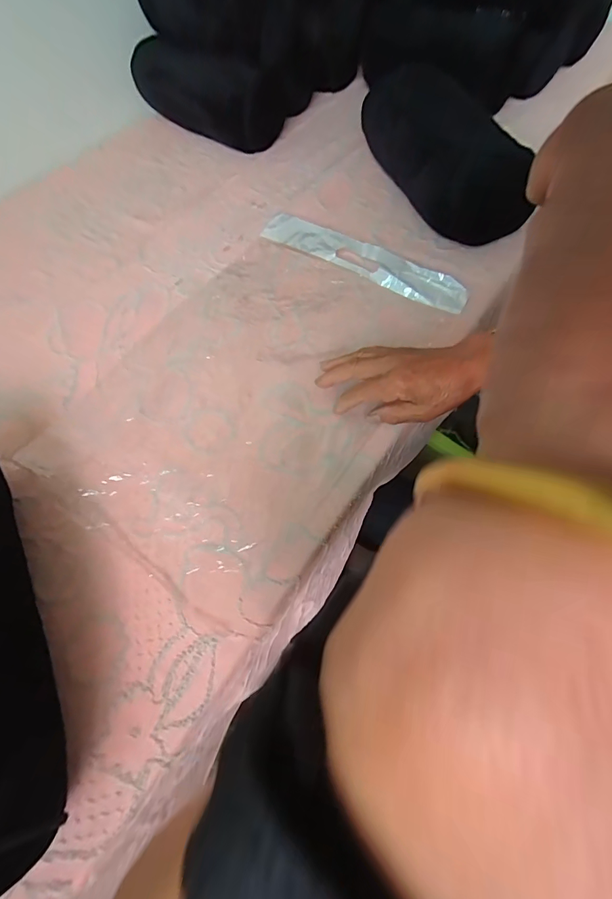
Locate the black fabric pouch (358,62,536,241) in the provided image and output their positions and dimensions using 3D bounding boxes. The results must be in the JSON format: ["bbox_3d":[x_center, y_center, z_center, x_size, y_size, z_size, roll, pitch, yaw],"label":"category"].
[{"bbox_3d":[0.181,-0.416,0.541,0.118,0.103,0.305,-27,74,-11],"label":"black fabric pouch"}]

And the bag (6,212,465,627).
[{"bbox_3d":[-0.048,-0.090,0.443,0.326,0.023,0.462,30,68,18],"label":"bag"}]

